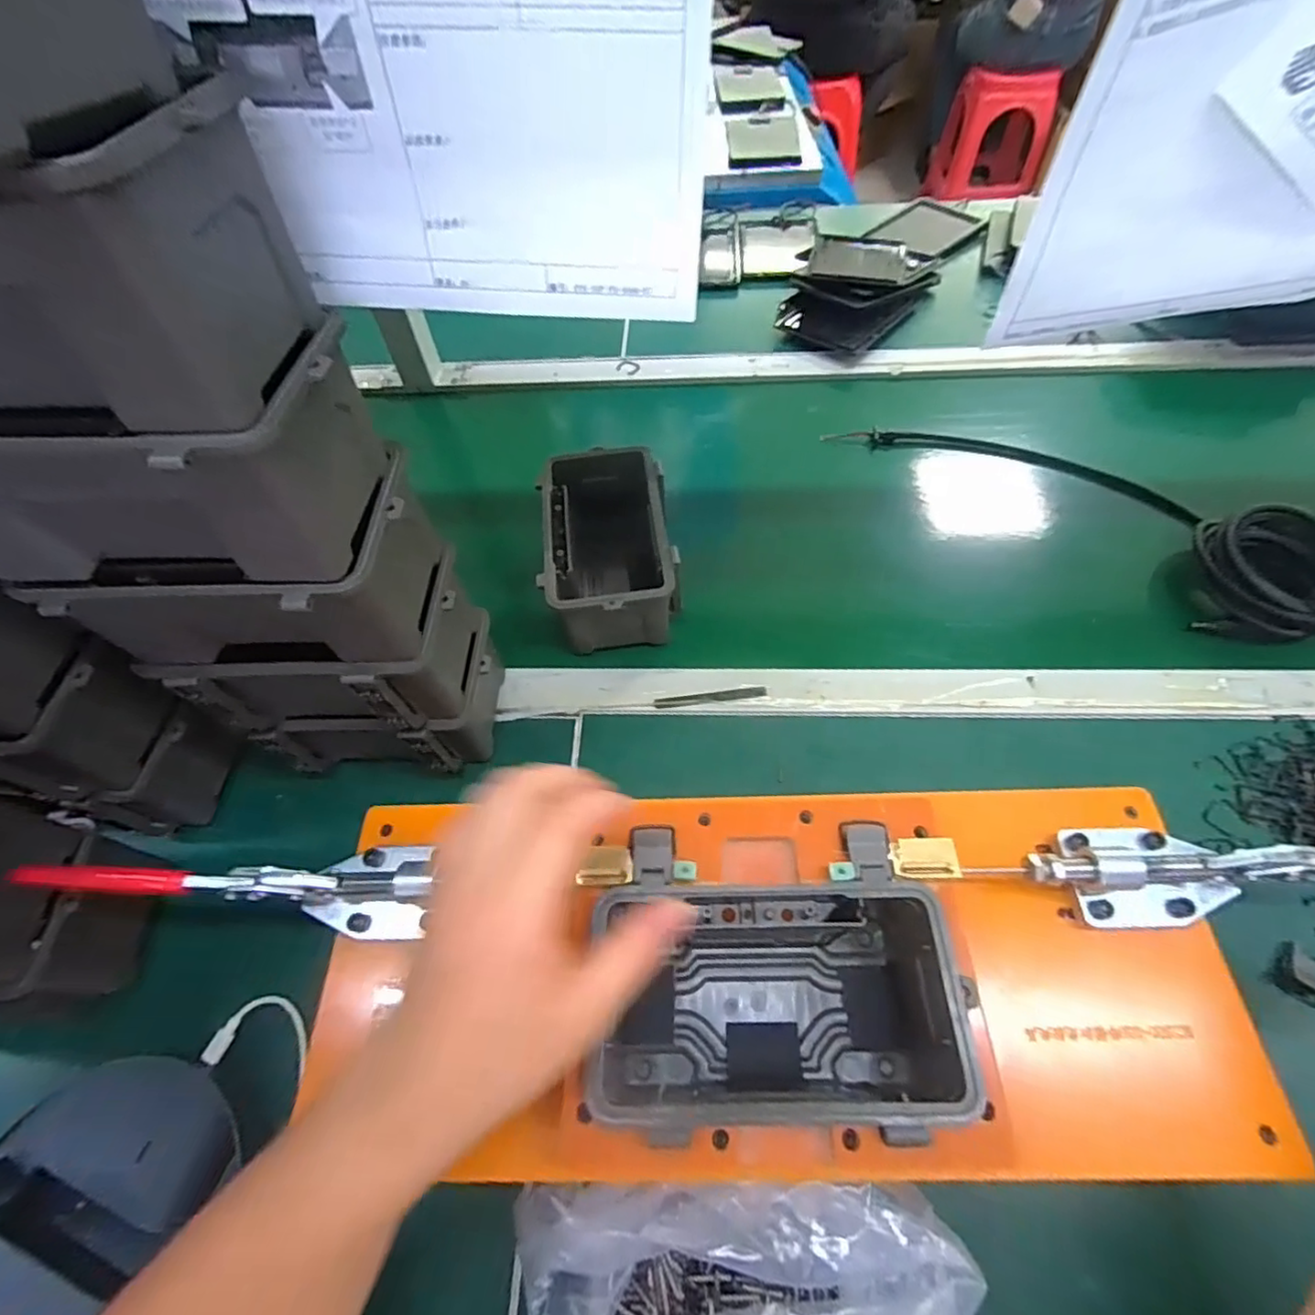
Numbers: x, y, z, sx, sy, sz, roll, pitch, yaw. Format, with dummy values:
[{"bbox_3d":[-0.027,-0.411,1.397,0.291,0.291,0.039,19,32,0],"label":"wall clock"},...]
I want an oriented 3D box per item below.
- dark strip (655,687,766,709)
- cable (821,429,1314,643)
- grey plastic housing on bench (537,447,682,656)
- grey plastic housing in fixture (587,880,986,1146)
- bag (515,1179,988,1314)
[{"bbox_3d":[0.043,0.032,0.495,0.089,0.004,0.010,-7,57,-1],"label":"dark strip"},{"bbox_3d":[0.380,-0.155,0.571,0.429,0.043,0.127,35,66,23],"label":"cable"},{"bbox_3d":[-0.041,-0.100,0.543,0.104,0.075,0.183,-6,57,0],"label":"grey plastic housing on bench"},{"bbox_3d":[0.059,0.179,0.320,0.170,0.079,0.106,-5,57,1],"label":"grey plastic housing in fixture"},{"bbox_3d":[0.035,0.274,0.260,0.188,0.050,0.081,-3,57,2],"label":"bag"}]

